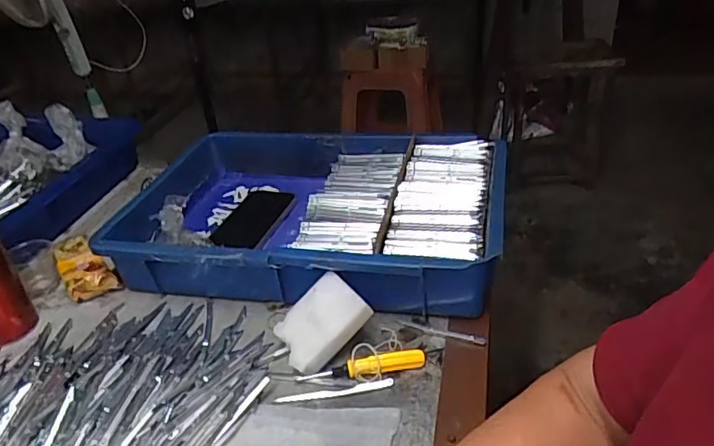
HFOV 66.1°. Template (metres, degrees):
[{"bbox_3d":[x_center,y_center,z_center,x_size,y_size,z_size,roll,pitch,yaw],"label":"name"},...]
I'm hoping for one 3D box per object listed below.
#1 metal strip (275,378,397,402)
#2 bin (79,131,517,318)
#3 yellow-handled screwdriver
[{"bbox_3d":[-0.019,0.149,0.484,0.103,0.004,0.008,-9,44,-2],"label":"metal strip"},{"bbox_3d":[-0.053,-0.013,0.666,0.433,0.095,0.281,3,33,13],"label":"bin"},{"bbox_3d":[0.005,0.130,0.495,0.113,0.016,0.014,-8,32,-5],"label":"yellow-handled screwdriver"}]

